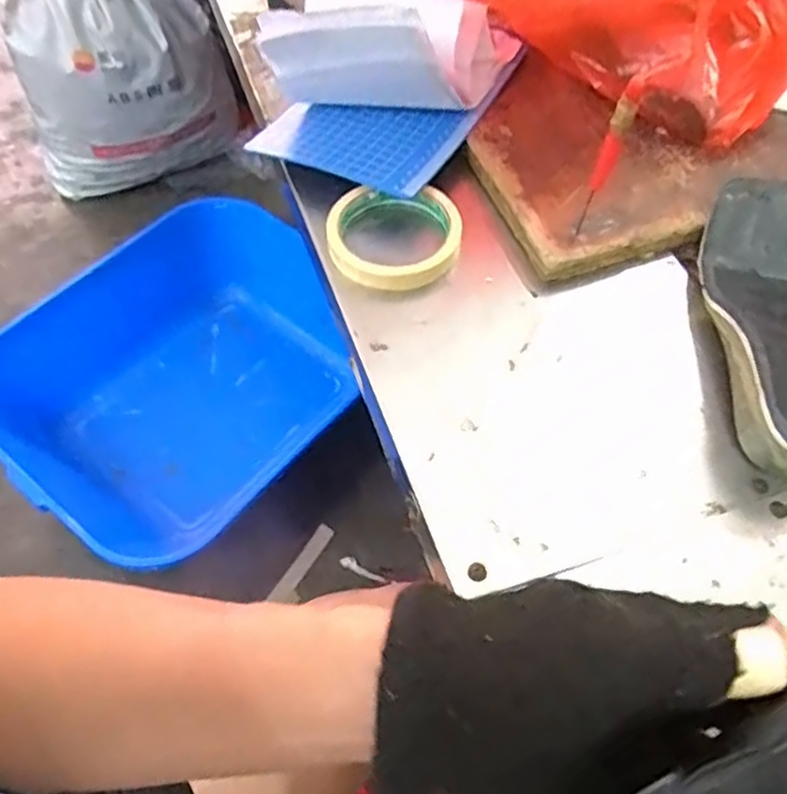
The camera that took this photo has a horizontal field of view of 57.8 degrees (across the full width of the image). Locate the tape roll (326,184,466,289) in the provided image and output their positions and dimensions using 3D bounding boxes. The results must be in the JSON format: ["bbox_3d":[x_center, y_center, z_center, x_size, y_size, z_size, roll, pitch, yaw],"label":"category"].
[{"bbox_3d":[0.000,-0.114,0.504,0.092,0.021,0.079,13,58,7],"label":"tape roll"}]

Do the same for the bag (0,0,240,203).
[{"bbox_3d":[-0.570,-0.691,1.446,0.400,0.488,0.305,-22,61,-15],"label":"bag"}]

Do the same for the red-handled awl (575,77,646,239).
[{"bbox_3d":[0.131,-0.145,0.437,0.012,0.117,0.017,16,59,9],"label":"red-handled awl"}]

